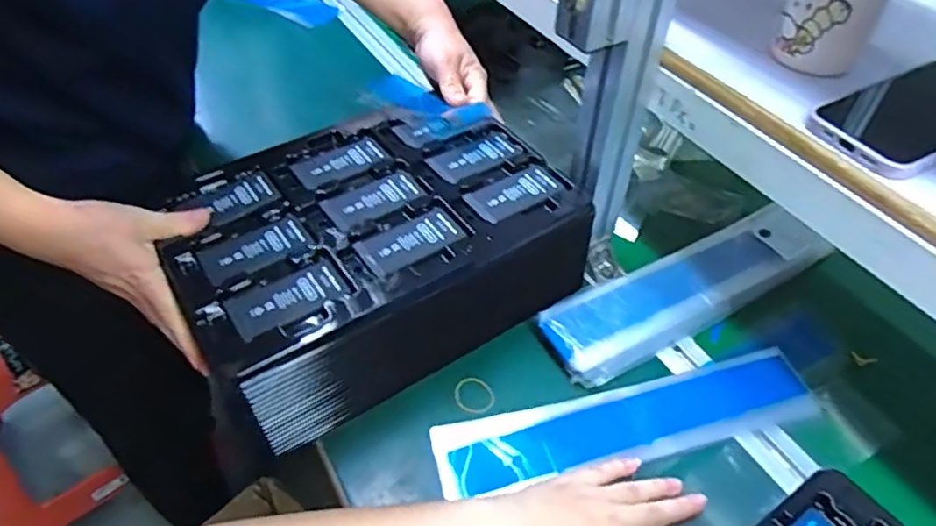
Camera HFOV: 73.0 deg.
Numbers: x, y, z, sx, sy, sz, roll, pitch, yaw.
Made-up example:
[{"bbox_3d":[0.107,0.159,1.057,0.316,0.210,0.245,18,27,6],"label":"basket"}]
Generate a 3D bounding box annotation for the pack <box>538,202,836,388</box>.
[{"bbox_3d":[0.212,0.022,0.608,0.307,0.020,0.081,-23,58,-19],"label":"pack"}]

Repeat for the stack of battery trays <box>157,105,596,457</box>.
[{"bbox_3d":[-0.080,-0.011,0.582,0.330,0.121,0.227,-22,51,-22],"label":"stack of battery trays"}]

